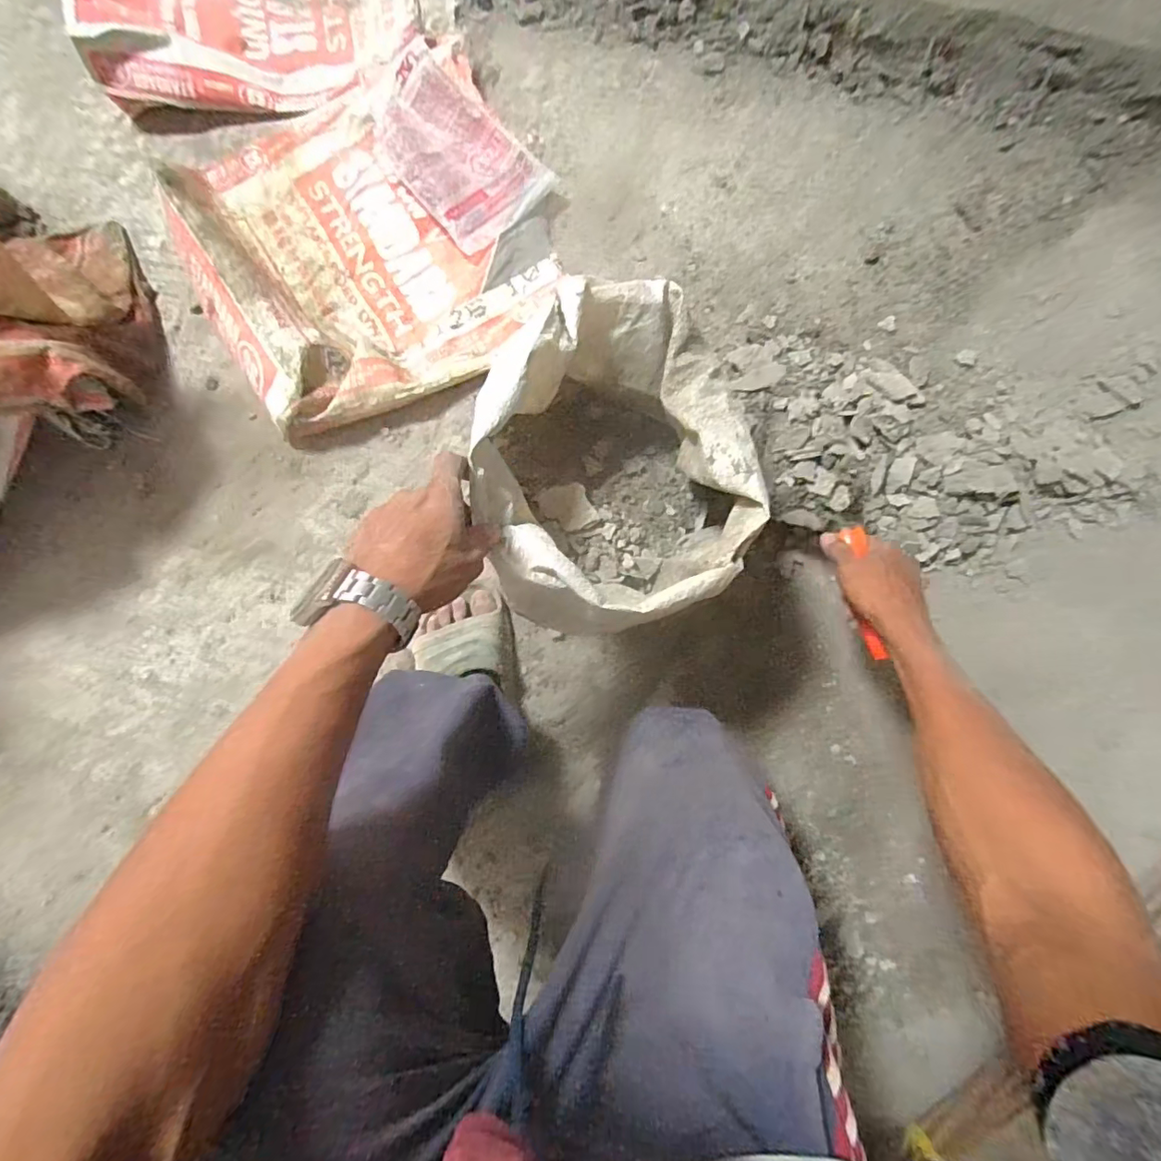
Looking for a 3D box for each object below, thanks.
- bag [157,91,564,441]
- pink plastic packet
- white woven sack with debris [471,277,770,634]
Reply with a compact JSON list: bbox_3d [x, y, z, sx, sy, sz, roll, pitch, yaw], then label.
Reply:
[{"bbox_3d":[-0.286,-0.469,0.714,0.456,0.084,0.473,-34,83,-1],"label":"bag"},{"bbox_3d":[-0.175,-0.563,0.722,0.234,0.031,0.155,41,86,-3],"label":"pink plastic packet"},{"bbox_3d":[0.031,-0.104,0.515,0.215,0.232,0.287,-9,83,2],"label":"white woven sack with debris"}]

